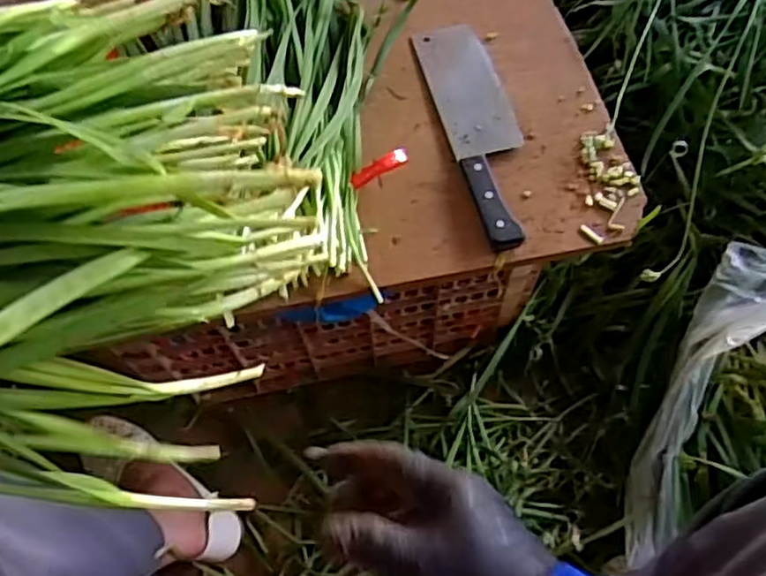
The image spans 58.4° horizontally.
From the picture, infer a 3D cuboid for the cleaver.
[{"bbox_3d":[0.094,-0.154,0.645,0.069,0.022,0.261,-13,66,-4],"label":"cleaver"}]

